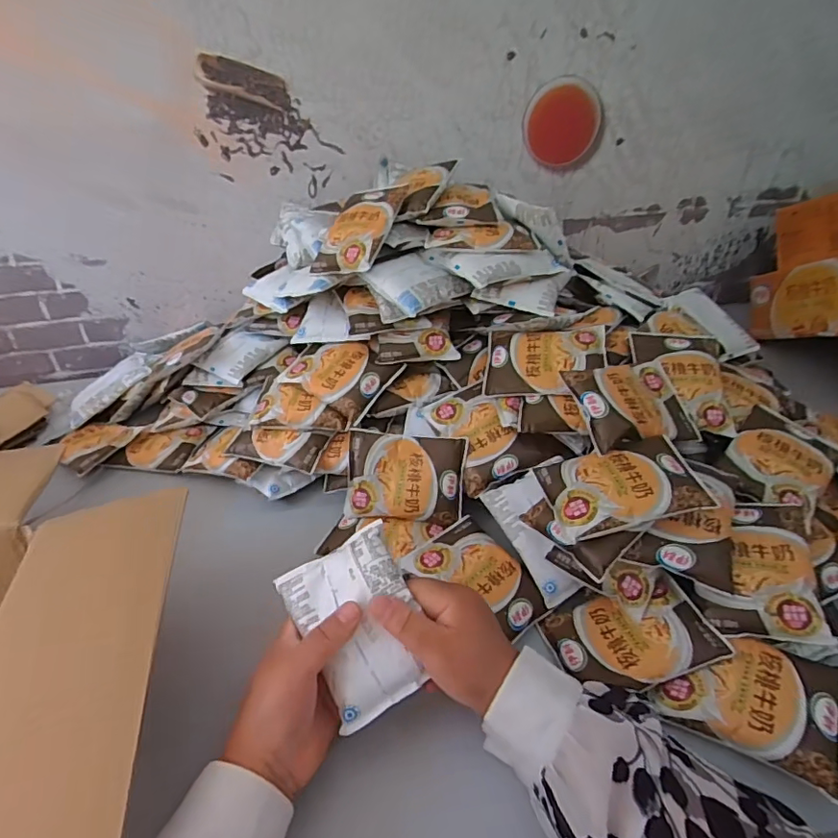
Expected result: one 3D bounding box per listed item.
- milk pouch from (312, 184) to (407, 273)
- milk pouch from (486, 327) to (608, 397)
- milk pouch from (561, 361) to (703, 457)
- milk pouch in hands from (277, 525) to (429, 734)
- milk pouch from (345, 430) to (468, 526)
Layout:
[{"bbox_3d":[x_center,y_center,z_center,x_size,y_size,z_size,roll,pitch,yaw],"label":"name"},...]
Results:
[{"bbox_3d":[-0.073,-0.227,0.642,0.090,0.017,0.121,12,71,33],"label":"milk pouch"},{"bbox_3d":[0.141,-0.066,0.603,0.129,0.018,0.087,0,60,15],"label":"milk pouch"},{"bbox_3d":[0.221,-0.017,0.550,0.125,0.021,0.093,-4,59,-22],"label":"milk pouch"},{"bbox_3d":[-0.044,0.154,0.411,0.092,0.020,0.122,-33,68,6],"label":"milk pouch in hands"},{"bbox_3d":[-0.015,0.063,0.586,0.125,0.018,0.091,4,81,3],"label":"milk pouch"}]

